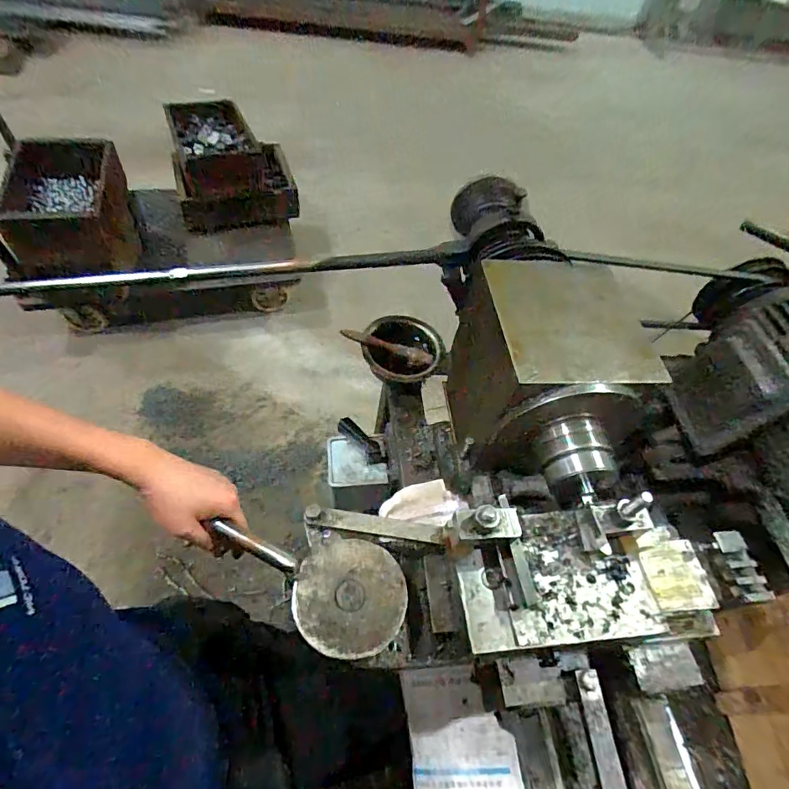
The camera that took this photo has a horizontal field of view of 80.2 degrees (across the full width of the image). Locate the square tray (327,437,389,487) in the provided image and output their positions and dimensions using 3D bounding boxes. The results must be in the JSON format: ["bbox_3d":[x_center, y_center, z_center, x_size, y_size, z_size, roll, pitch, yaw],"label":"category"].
[{"bbox_3d":[-0.061,0.104,0.743,0.090,0.018,0.081,0,54,-10],"label":"square tray"}]

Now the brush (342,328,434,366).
[{"bbox_3d":[-0.012,-0.075,0.743,0.147,0.014,0.031,17,54,-6],"label":"brush"}]

